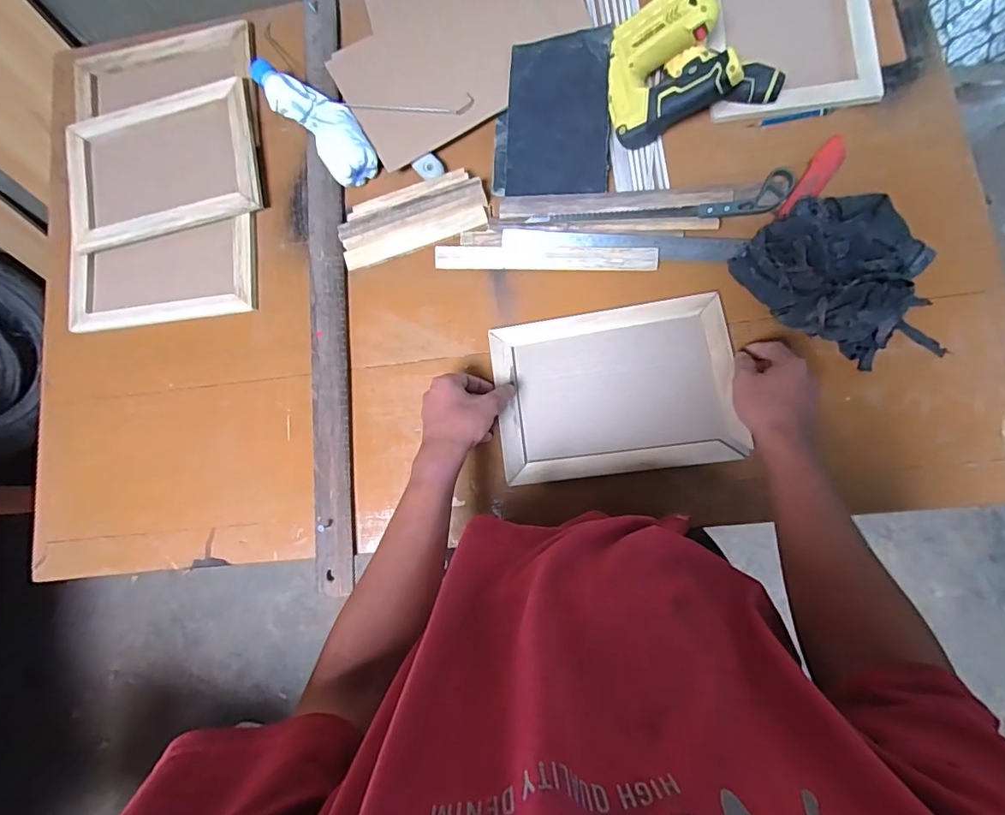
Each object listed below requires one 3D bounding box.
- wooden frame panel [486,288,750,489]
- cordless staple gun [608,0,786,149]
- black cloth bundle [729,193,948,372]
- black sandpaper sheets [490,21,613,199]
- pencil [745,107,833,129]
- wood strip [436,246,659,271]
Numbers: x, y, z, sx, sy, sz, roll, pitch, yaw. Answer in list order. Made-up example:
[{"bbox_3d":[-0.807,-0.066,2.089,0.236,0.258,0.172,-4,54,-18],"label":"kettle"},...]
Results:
[{"bbox_3d":[0.140,-0.021,0.639,0.290,0.025,0.206,-8,83,7],"label":"wooden frame panel"},{"bbox_3d":[0.225,-0.438,0.625,0.198,0.086,0.155,-18,82,5],"label":"cordless staple gun"},{"bbox_3d":[0.419,-0.153,0.584,0.173,0.059,0.235,-41,81,2],"label":"black cloth bundle"},{"bbox_3d":[0.066,-0.395,0.678,0.152,0.018,0.207,2,95,12],"label":"black sandpaper sheets"},{"bbox_3d":[0.378,-0.379,0.657,0.105,0.012,0.007,-7,84,7],"label":"pencil"},{"bbox_3d":[0.055,-0.199,0.666,0.288,0.014,0.031,2,85,8],"label":"wood strip"}]

